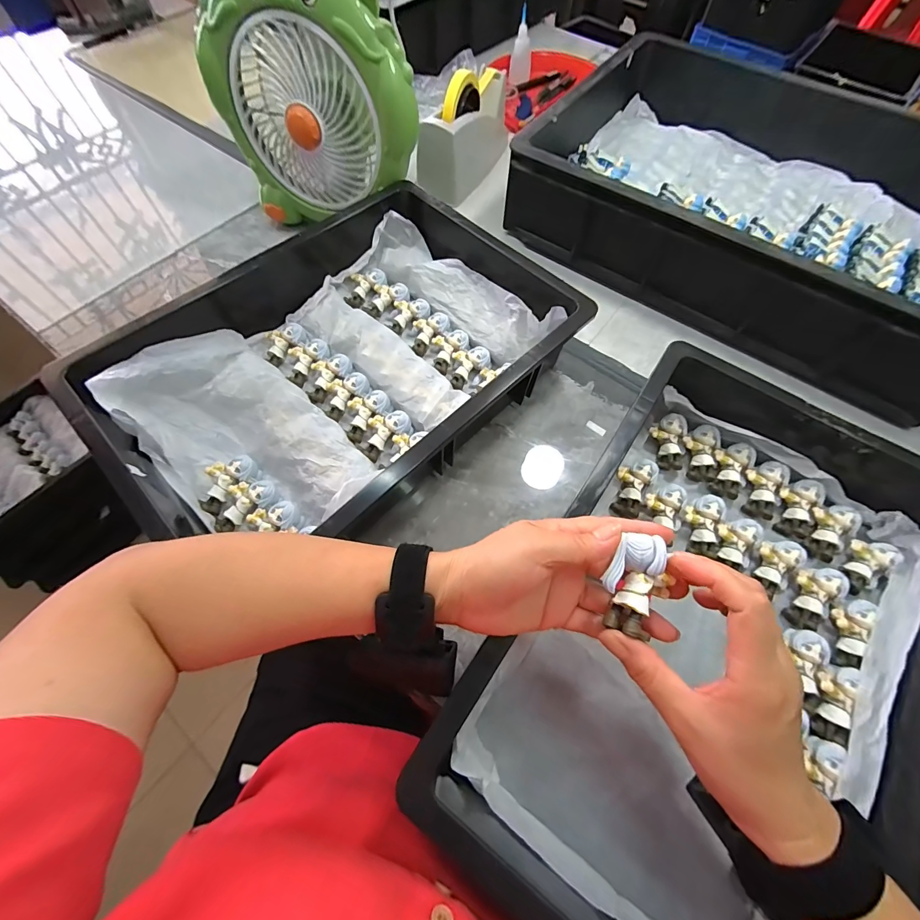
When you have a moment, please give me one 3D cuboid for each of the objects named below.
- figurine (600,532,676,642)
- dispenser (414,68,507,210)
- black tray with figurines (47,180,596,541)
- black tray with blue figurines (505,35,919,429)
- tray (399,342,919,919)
[{"bbox_3d":[0.109,0.077,0.239,0.039,0.021,0.056,27,71,11],"label":"figurine"},{"bbox_3d":[0.013,-0.503,0.598,0.061,0.114,0.210,26,67,11],"label":"dispenser"},{"bbox_3d":[-0.127,-0.117,0.428,0.347,0.086,0.456,42,71,17],"label":"black tray with figurines"},{"bbox_3d":[0.391,-0.346,0.530,0.563,0.120,0.415,33,68,13],"label":"black tray with blue figurines"},{"bbox_3d":[0.232,0.141,0.318,0.332,0.102,0.498,33,68,13],"label":"tray"}]

